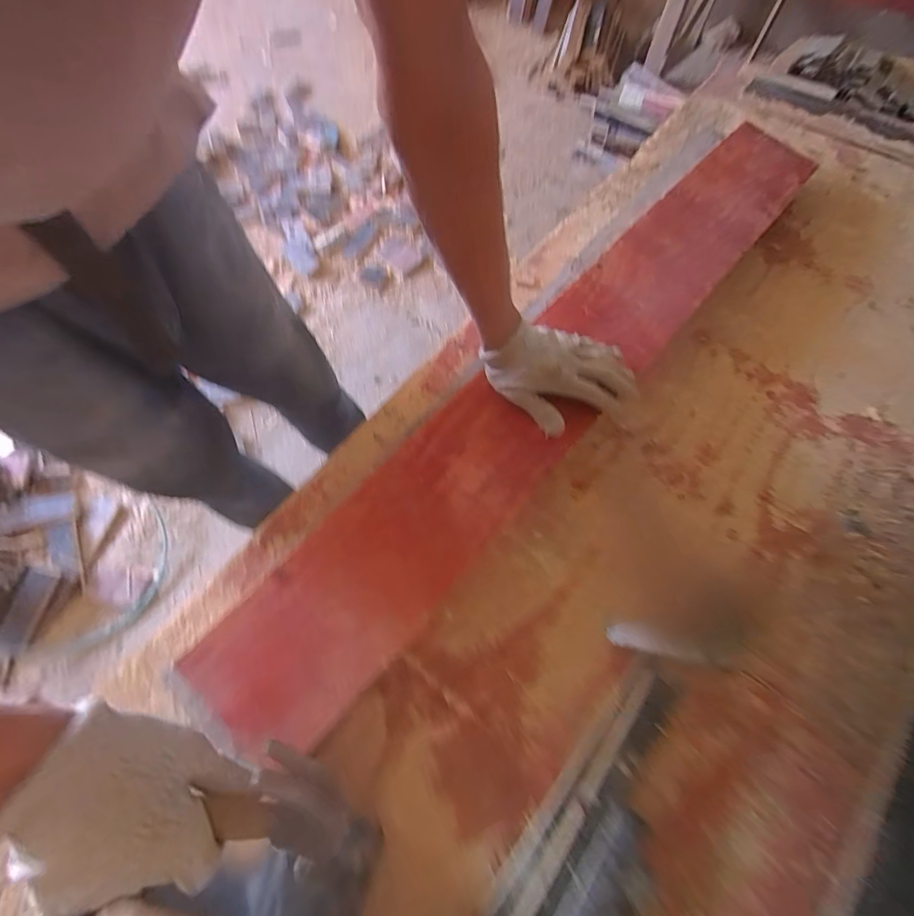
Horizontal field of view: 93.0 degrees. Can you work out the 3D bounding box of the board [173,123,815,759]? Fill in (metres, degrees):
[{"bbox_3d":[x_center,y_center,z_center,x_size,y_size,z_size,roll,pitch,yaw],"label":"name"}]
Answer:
[{"bbox_3d":[0.156,-0.133,0.556,0.141,0.042,1.101,40,74,15],"label":"board"}]

